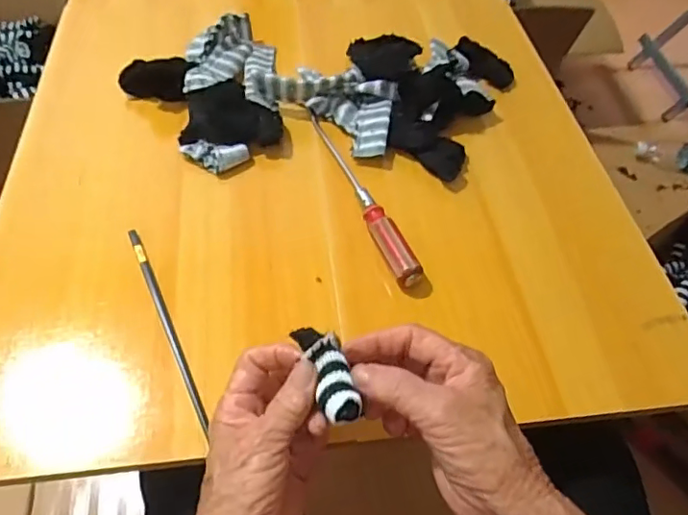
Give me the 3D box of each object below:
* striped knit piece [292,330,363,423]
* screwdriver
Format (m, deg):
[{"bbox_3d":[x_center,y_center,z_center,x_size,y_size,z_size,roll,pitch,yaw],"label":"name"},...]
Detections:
[{"bbox_3d":[-0.009,0.068,0.329,0.025,0.014,0.065,-15,51,-15],"label":"striped knit piece"},{"bbox_3d":[0.013,-0.067,0.516,0.021,0.025,0.231,-16,56,-15],"label":"screwdriver"}]

